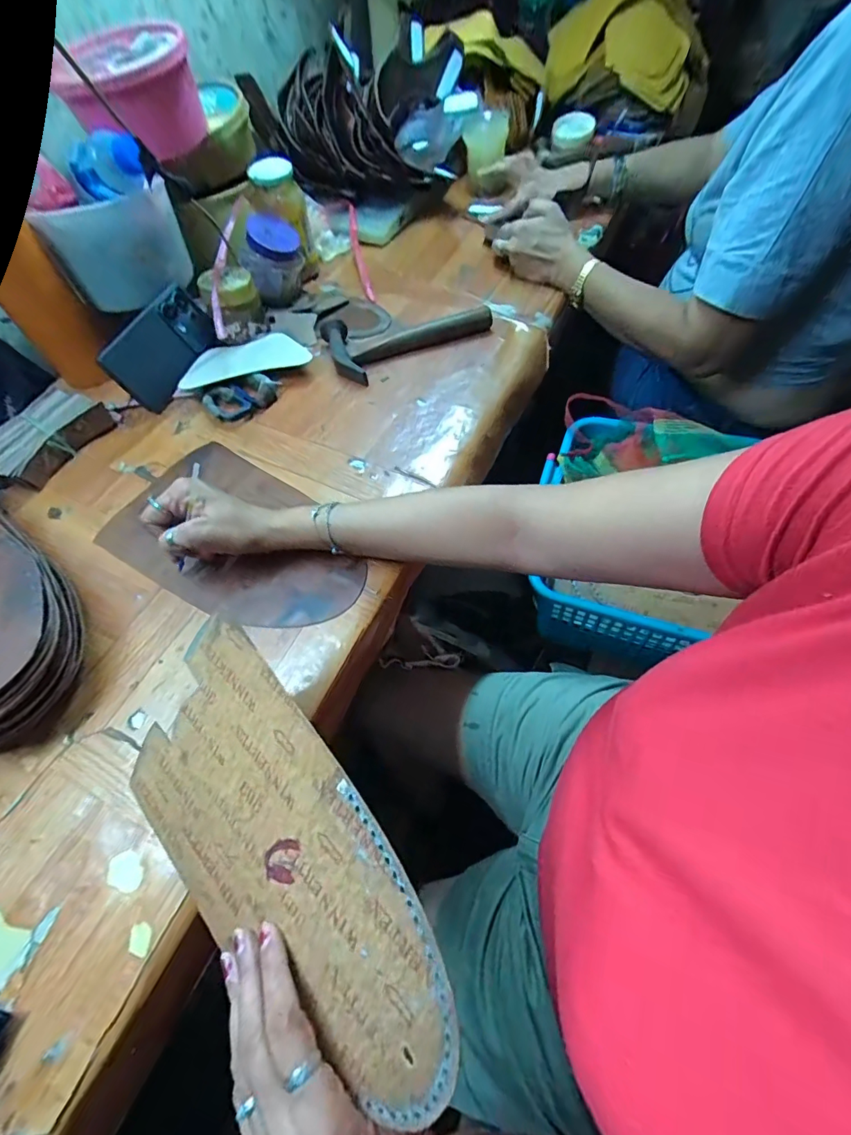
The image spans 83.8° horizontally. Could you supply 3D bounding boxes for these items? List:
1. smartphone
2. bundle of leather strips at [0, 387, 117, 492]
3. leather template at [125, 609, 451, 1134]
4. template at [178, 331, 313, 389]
[{"bbox_3d":[-0.323,-0.276,0.586,0.011,0.078,0.156,-10,52,45],"label":"smartphone"},{"bbox_3d":[-0.441,-0.148,0.545,0.087,0.038,0.133,24,63,18],"label":"bundle of leather strips"},{"bbox_3d":[-0.088,0.162,0.276,0.264,0.004,0.155,35,103,30],"label":"leather template"},{"bbox_3d":[-0.225,-0.263,0.593,0.154,0.006,0.066,-13,64,-5],"label":"template"}]

